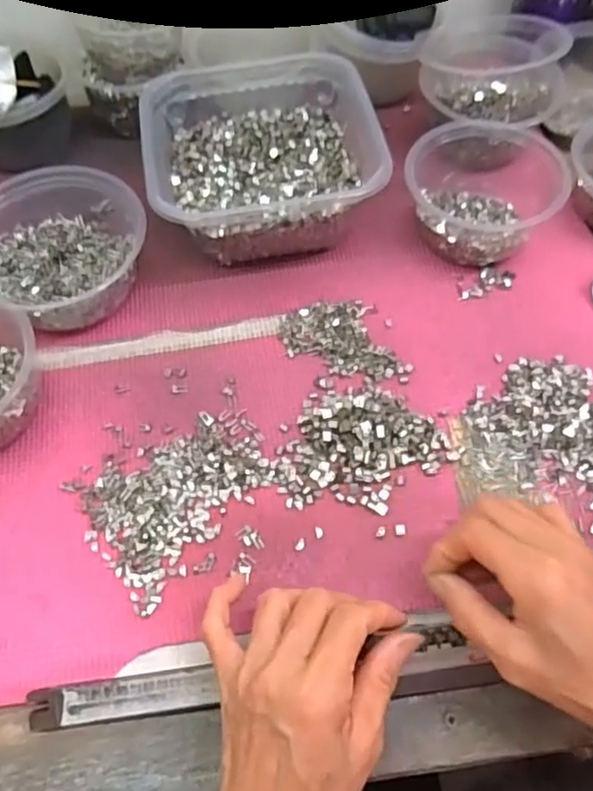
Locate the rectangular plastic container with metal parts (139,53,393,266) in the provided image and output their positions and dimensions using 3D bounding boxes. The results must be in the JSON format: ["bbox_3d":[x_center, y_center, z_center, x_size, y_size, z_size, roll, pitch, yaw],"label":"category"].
[{"bbox_3d":[-0.028,-0.186,0.507,0.169,0.075,0.163,-10,59,-4],"label":"rectangular plastic container with metal parts"}]

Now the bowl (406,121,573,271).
[{"bbox_3d":[0.142,-0.162,0.490,0.110,0.068,0.109,-1,59,1],"label":"bowl"}]

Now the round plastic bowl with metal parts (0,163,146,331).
[{"bbox_3d":[-0.178,-0.107,0.471,0.129,0.068,0.124,-1,59,1],"label":"round plastic bowl with metal parts"}]

